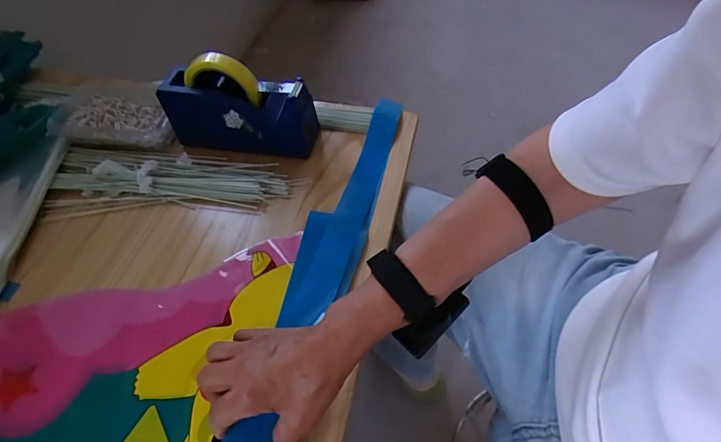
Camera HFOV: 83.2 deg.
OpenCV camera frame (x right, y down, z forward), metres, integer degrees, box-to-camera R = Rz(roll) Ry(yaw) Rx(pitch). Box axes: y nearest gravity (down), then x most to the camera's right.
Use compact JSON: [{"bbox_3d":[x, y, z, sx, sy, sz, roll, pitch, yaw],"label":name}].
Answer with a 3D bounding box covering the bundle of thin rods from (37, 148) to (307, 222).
[{"bbox_3d":[-0.261,-0.059,0.557,0.349,0.018,0.116,1,55,5],"label":"bundle of thin rods"}]

